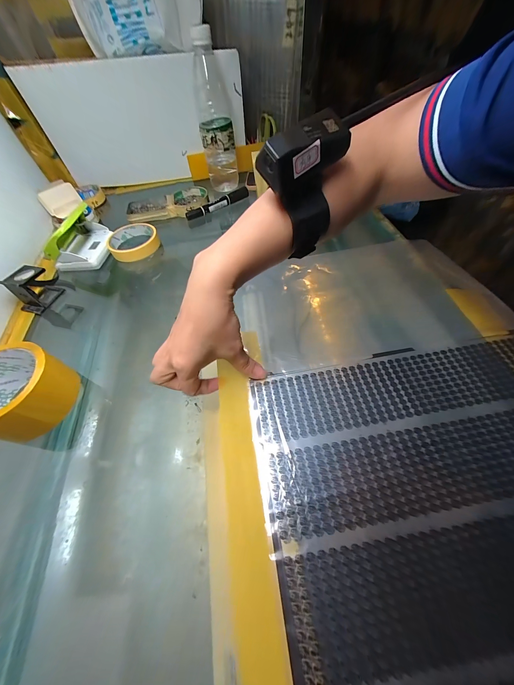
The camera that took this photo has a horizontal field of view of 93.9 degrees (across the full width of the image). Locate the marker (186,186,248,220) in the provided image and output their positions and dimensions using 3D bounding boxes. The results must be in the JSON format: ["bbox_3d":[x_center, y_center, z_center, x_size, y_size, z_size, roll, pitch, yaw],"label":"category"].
[{"bbox_3d":[-0.080,-0.289,0.495,0.141,0.017,0.013,-32,59,-15],"label":"marker"}]

